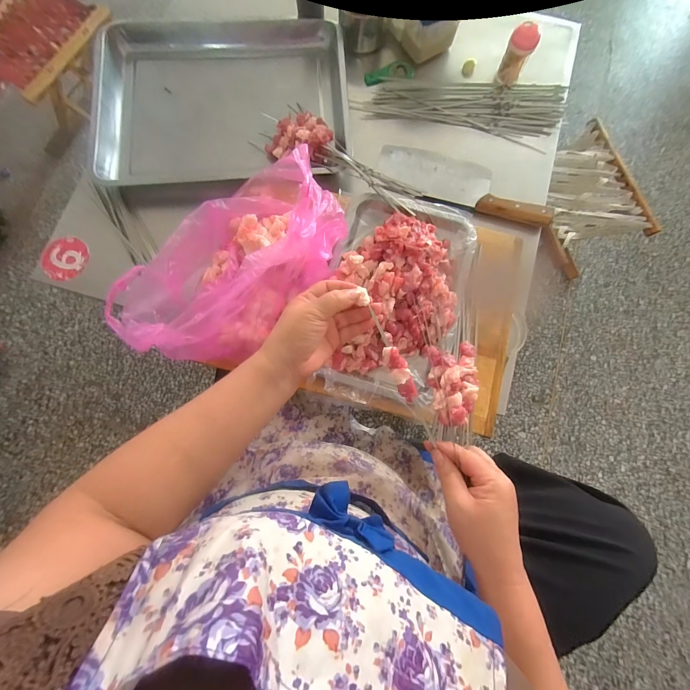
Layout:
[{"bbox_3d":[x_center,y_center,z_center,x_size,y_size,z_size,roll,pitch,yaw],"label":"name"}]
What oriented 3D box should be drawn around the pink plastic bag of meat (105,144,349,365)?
[{"bbox_3d":[-0.154,-0.112,0.452,0.189,0.123,0.322,40,82,7],"label":"pink plastic bag of meat"}]

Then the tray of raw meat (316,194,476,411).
[{"bbox_3d":[0.079,-0.075,0.504,0.197,0.083,0.330,15,80,2],"label":"tray of raw meat"}]

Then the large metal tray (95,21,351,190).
[{"bbox_3d":[-0.217,-0.447,0.613,0.432,0.054,0.348,-5,79,-1],"label":"large metal tray"}]

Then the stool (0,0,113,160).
[{"bbox_3d":[-0.790,-0.748,0.976,0.265,0.306,0.317,24,80,4],"label":"stool"}]

